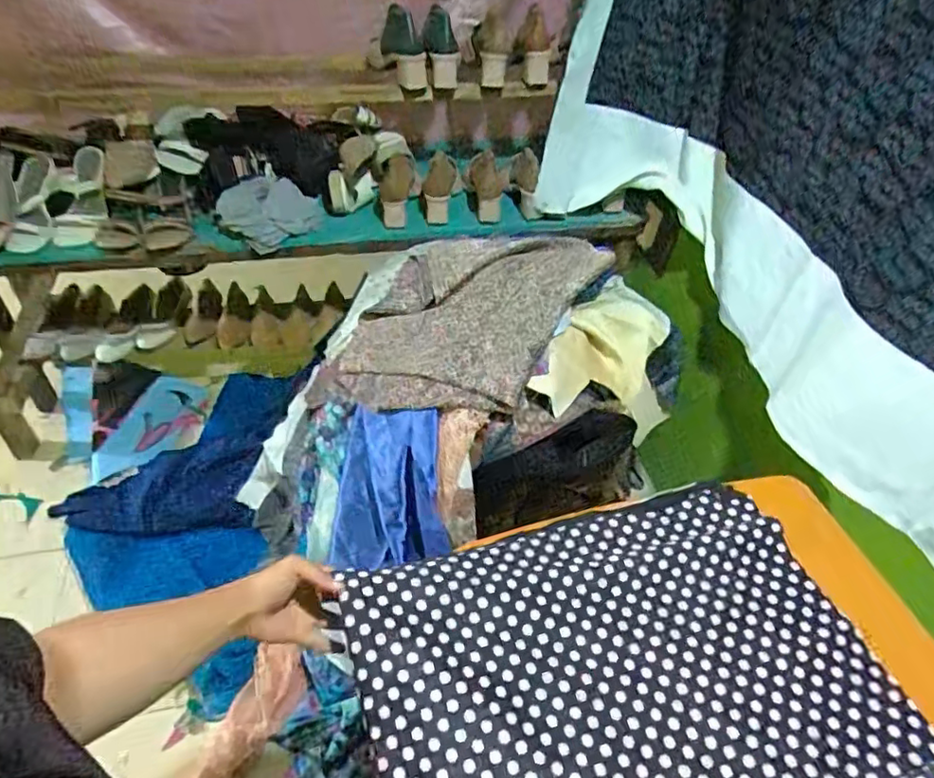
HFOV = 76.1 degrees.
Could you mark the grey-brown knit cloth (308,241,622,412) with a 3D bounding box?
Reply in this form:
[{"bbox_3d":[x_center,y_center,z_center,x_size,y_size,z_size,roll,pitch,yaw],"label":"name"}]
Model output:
[{"bbox_3d":[-0.044,-0.153,1.096,0.477,0.107,0.453,15,65,28],"label":"grey-brown knit cloth"}]

